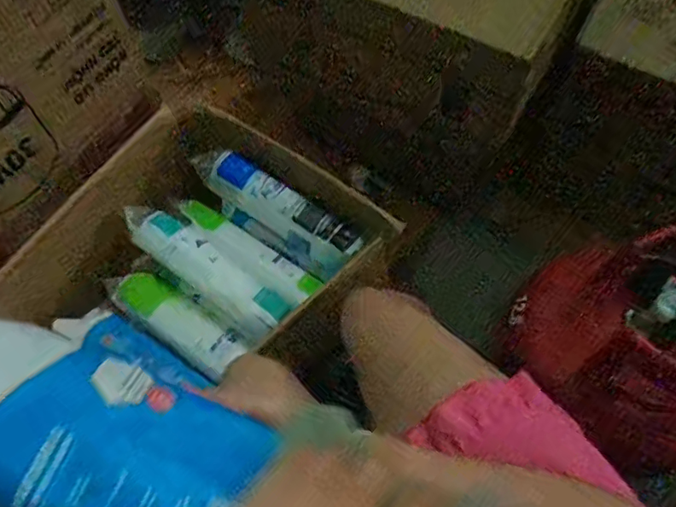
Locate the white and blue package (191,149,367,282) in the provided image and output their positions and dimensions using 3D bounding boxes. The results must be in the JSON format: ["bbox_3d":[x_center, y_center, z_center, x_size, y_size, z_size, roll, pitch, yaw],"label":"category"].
[{"bbox_3d":[-0.096,-0.064,0.847,0.286,0.087,0.072,33,67,18],"label":"white and blue package"}]

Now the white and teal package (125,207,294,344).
[{"bbox_3d":[-0.193,0.018,0.797,0.279,0.061,0.074,34,68,18],"label":"white and teal package"}]

